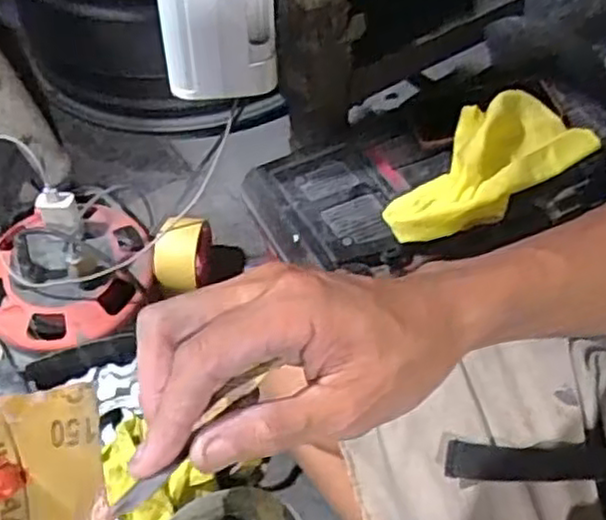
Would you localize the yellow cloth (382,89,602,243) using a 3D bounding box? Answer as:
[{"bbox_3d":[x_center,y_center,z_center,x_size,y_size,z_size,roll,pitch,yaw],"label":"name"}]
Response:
[{"bbox_3d":[0.182,-0.099,0.716,0.244,0.042,0.110,-35,60,-20],"label":"yellow cloth"}]

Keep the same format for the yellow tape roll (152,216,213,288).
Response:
[{"bbox_3d":[-0.145,-0.006,0.862,0.046,0.091,0.089,9,56,9],"label":"yellow tape roll"}]

